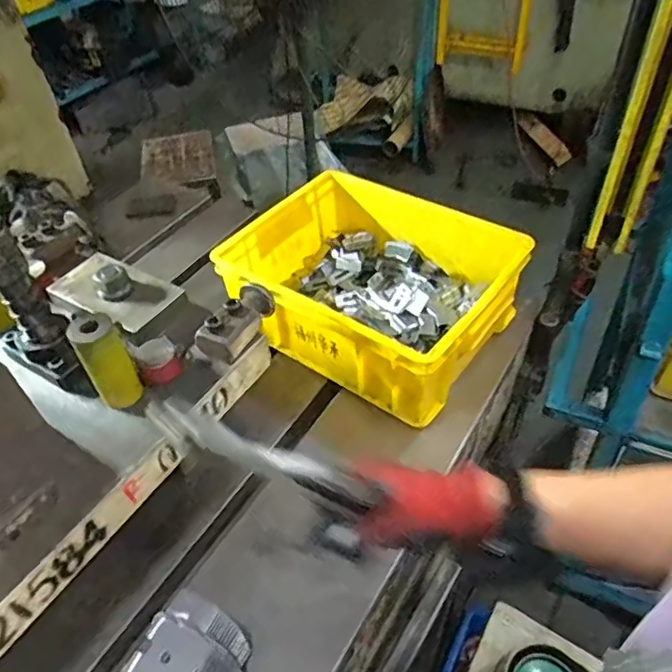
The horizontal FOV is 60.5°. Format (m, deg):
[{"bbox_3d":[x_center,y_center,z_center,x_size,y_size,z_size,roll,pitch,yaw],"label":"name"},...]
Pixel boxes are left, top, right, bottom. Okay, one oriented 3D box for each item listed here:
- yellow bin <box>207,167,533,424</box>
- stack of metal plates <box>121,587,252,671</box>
[{"bbox_3d":[0.048,-0.072,0.774,0.338,0.120,0.262,26,53,28],"label":"yellow bin"},{"bbox_3d":[-0.117,0.272,0.463,0.059,0.117,0.093,18,49,22],"label":"stack of metal plates"}]

